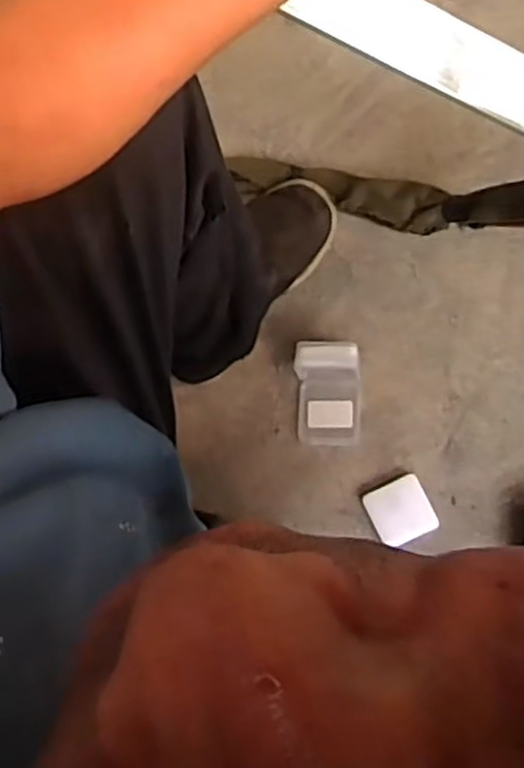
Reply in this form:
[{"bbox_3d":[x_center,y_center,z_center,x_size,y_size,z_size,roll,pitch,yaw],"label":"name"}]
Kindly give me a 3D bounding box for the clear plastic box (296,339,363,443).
[{"bbox_3d":[0.070,0.012,0.793,0.069,0.063,0.107,-1,87,9],"label":"clear plastic box"}]

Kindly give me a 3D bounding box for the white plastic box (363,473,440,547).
[{"bbox_3d":[0.150,0.138,0.802,0.064,0.012,0.065,-27,83,7],"label":"white plastic box"}]

